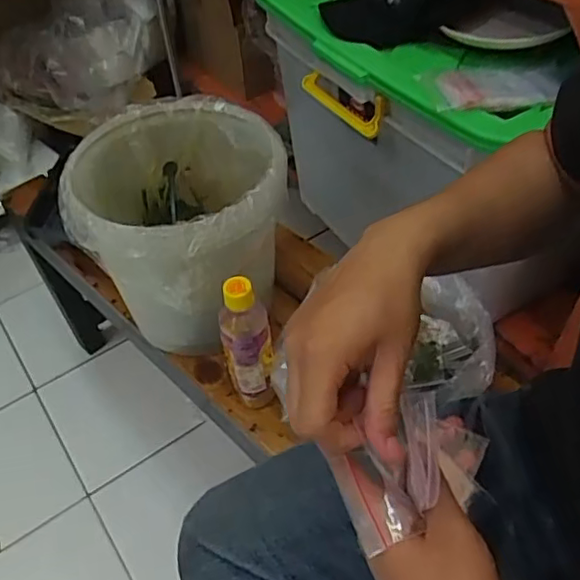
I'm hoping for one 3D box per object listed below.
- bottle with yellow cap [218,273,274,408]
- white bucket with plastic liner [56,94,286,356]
[{"bbox_3d":[-0.049,0.064,0.692,0.054,0.197,0.046,-10,48,-5],"label":"bottle with yellow cap"},{"bbox_3d":[-0.127,-0.073,0.767,0.241,0.230,0.257,-2,48,2],"label":"white bucket with plastic liner"}]

